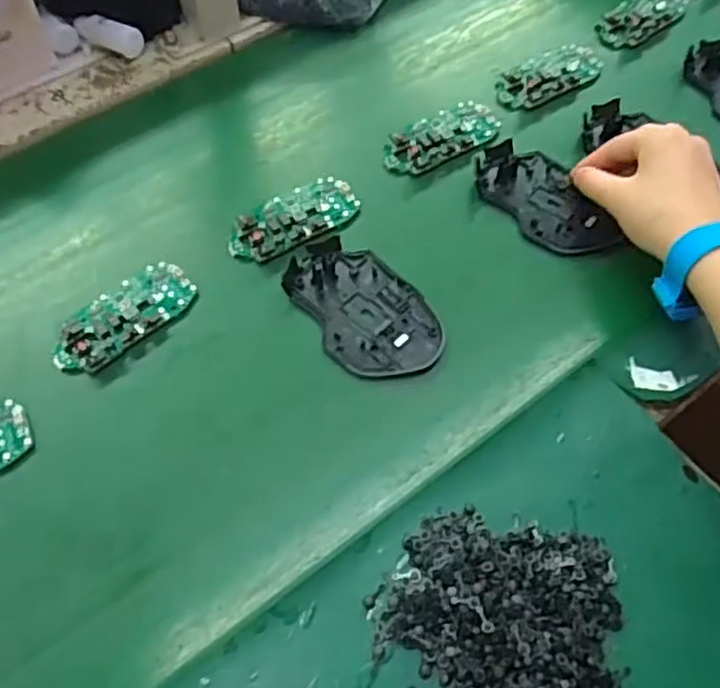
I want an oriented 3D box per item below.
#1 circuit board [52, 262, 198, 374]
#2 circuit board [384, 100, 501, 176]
[{"bbox_3d":[-0.155,-0.018,0.472,0.044,0.013,0.098,38,64,21],"label":"circuit board"},{"bbox_3d":[0.065,-0.162,0.562,0.103,0.012,0.047,-30,63,-18],"label":"circuit board"}]

